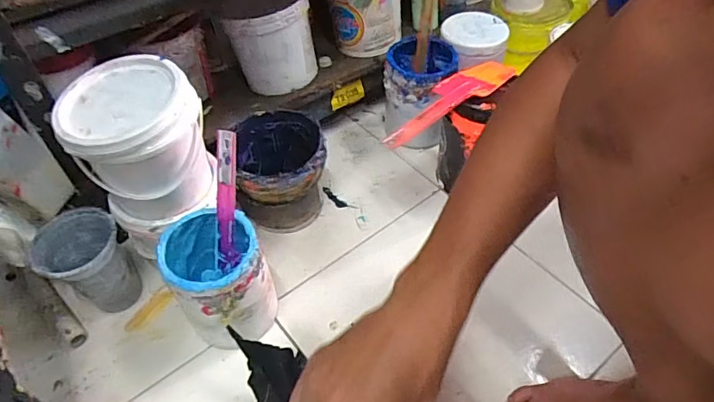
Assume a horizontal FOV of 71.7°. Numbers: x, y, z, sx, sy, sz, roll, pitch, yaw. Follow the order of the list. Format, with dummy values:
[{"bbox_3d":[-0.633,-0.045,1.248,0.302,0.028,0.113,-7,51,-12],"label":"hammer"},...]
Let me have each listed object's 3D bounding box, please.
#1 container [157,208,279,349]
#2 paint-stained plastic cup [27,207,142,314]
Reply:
[{"bbox_3d":[-0.148,0.088,0.543,0.090,0.142,0.101,-26,52,-19],"label":"container"},{"bbox_3d":[-0.304,0.074,0.567,0.084,0.119,0.077,-1,49,1],"label":"paint-stained plastic cup"}]

